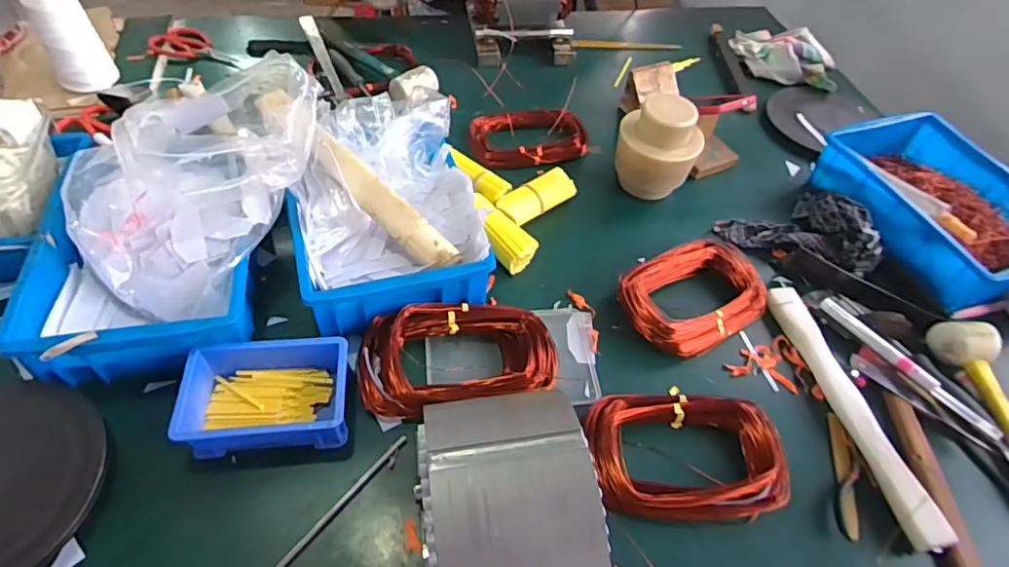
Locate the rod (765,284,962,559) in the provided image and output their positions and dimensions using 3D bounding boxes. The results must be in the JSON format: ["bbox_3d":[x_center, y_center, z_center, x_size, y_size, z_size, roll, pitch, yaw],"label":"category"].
[{"bbox_3d":[0.367,0.125,0.592,0.027,0.029,0.295,-5,53,-10],"label":"rod"}]

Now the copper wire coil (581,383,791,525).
[{"bbox_3d":[0.177,0.164,0.543,0.190,0.039,0.129,-1,53,-7],"label":"copper wire coil"}]

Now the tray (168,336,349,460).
[{"bbox_3d":[-0.225,0.106,0.533,0.146,0.057,0.109,-3,53,-8],"label":"tray"}]

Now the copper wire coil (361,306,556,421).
[{"bbox_3d":[-0.049,0.076,0.581,0.205,0.048,0.118,-10,54,-13],"label":"copper wire coil"}]

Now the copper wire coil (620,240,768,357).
[{"bbox_3d":[0.229,0.011,0.663,0.179,0.046,0.123,-24,58,-22],"label":"copper wire coil"}]

